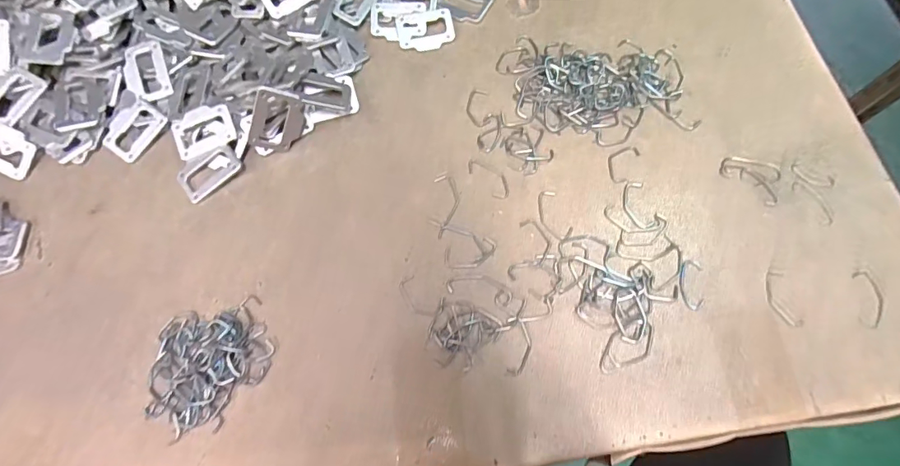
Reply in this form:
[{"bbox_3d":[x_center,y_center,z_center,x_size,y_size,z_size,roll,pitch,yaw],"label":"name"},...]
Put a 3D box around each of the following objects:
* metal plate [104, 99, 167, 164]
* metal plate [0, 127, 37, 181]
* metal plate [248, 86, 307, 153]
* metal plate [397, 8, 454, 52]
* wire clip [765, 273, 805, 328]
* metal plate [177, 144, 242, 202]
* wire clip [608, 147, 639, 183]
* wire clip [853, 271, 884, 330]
[{"bbox_3d":[-0.270,-0.087,0.393,0.033,0.008,0.050,33,74,13],"label":"metal plate"},{"bbox_3d":[-0.375,-0.069,0.386,0.051,0.005,0.037,25,86,5],"label":"metal plate"},{"bbox_3d":[-0.139,-0.091,0.373,0.039,0.052,0.008,8,33,-27],"label":"metal plate"},{"bbox_3d":[-0.022,-0.188,0.425,0.052,0.004,0.041,-11,78,1],"label":"metal plate"},{"bbox_3d":[0.237,0.047,0.327,0.017,0.004,0.040,-10,69,-2],"label":"wire clip"},{"bbox_3d":[-0.199,-0.051,0.376,0.050,0.004,0.031,-42,83,-10],"label":"metal plate"},{"bbox_3d":[0.140,-0.058,0.372,0.020,0.004,0.037,27,72,11],"label":"wire clip"},{"bbox_3d":[0.300,0.047,0.326,0.019,0.004,0.042,7,70,4],"label":"wire clip"}]

